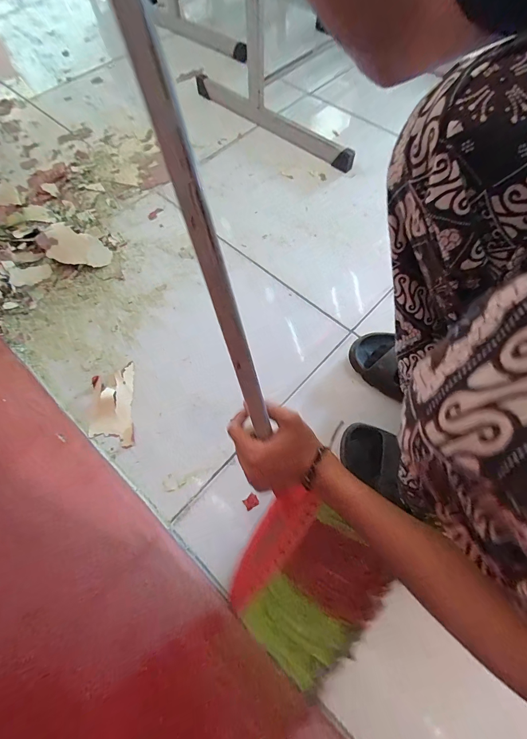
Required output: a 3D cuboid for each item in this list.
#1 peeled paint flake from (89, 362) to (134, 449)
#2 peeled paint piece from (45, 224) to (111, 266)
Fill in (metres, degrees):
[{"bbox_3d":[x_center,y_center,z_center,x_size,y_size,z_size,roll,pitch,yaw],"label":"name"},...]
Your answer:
[{"bbox_3d":[-0.263,0.061,0.572,0.071,0.014,0.146,-9,66,-4],"label":"peeled paint flake"},{"bbox_3d":[-0.394,-0.256,0.700,0.136,0.017,0.084,27,63,-7],"label":"peeled paint piece"}]

